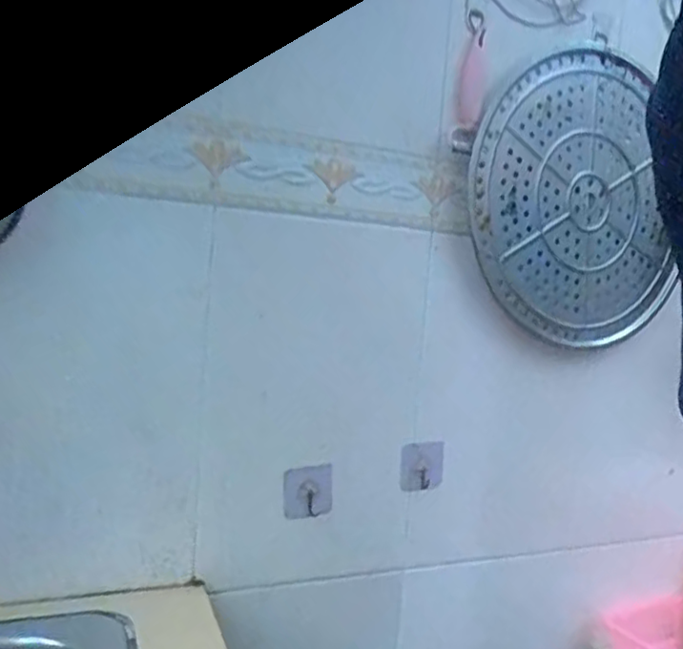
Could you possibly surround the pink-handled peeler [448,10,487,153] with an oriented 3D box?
[{"bbox_3d":[0.146,-0.273,0.741,0.036,0.153,0.019,4,3,-10],"label":"pink-handled peeler"}]

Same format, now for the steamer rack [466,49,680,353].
[{"bbox_3d":[0.294,-0.152,0.805,0.315,0.338,0.016,3,5,-26],"label":"steamer rack"}]

